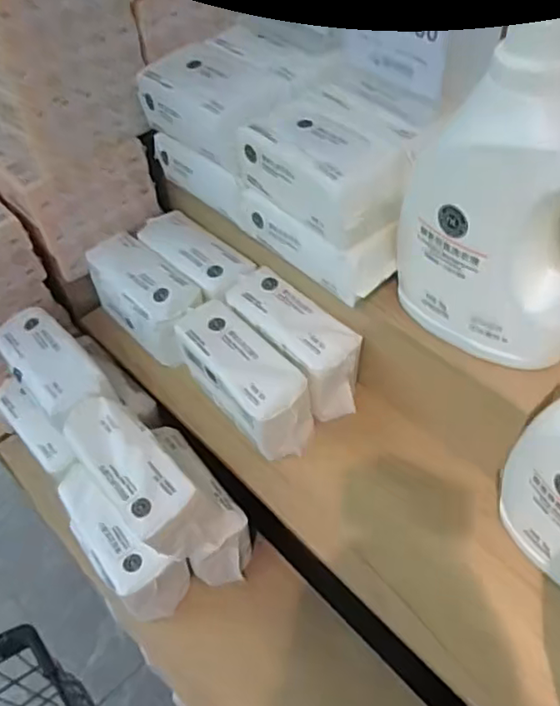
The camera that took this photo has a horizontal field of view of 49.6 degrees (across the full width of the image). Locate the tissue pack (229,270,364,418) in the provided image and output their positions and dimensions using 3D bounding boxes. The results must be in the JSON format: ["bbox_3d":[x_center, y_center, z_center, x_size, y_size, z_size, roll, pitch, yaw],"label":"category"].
[{"bbox_3d":[0.017,-0.017,0.774,0.083,0.095,0.200,-33,55,-21],"label":"tissue pack"}]

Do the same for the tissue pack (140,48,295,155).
[{"bbox_3d":[-0.076,-0.311,0.757,0.110,0.072,0.193,-36,56,-22],"label":"tissue pack"}]

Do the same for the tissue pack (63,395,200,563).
[{"bbox_3d":[-0.170,0.134,0.692,0.080,0.085,0.197,-37,57,-23],"label":"tissue pack"}]

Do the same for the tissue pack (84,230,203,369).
[{"bbox_3d":[-0.179,-0.078,0.826,0.094,0.067,0.213,-37,57,-23],"label":"tissue pack"}]

